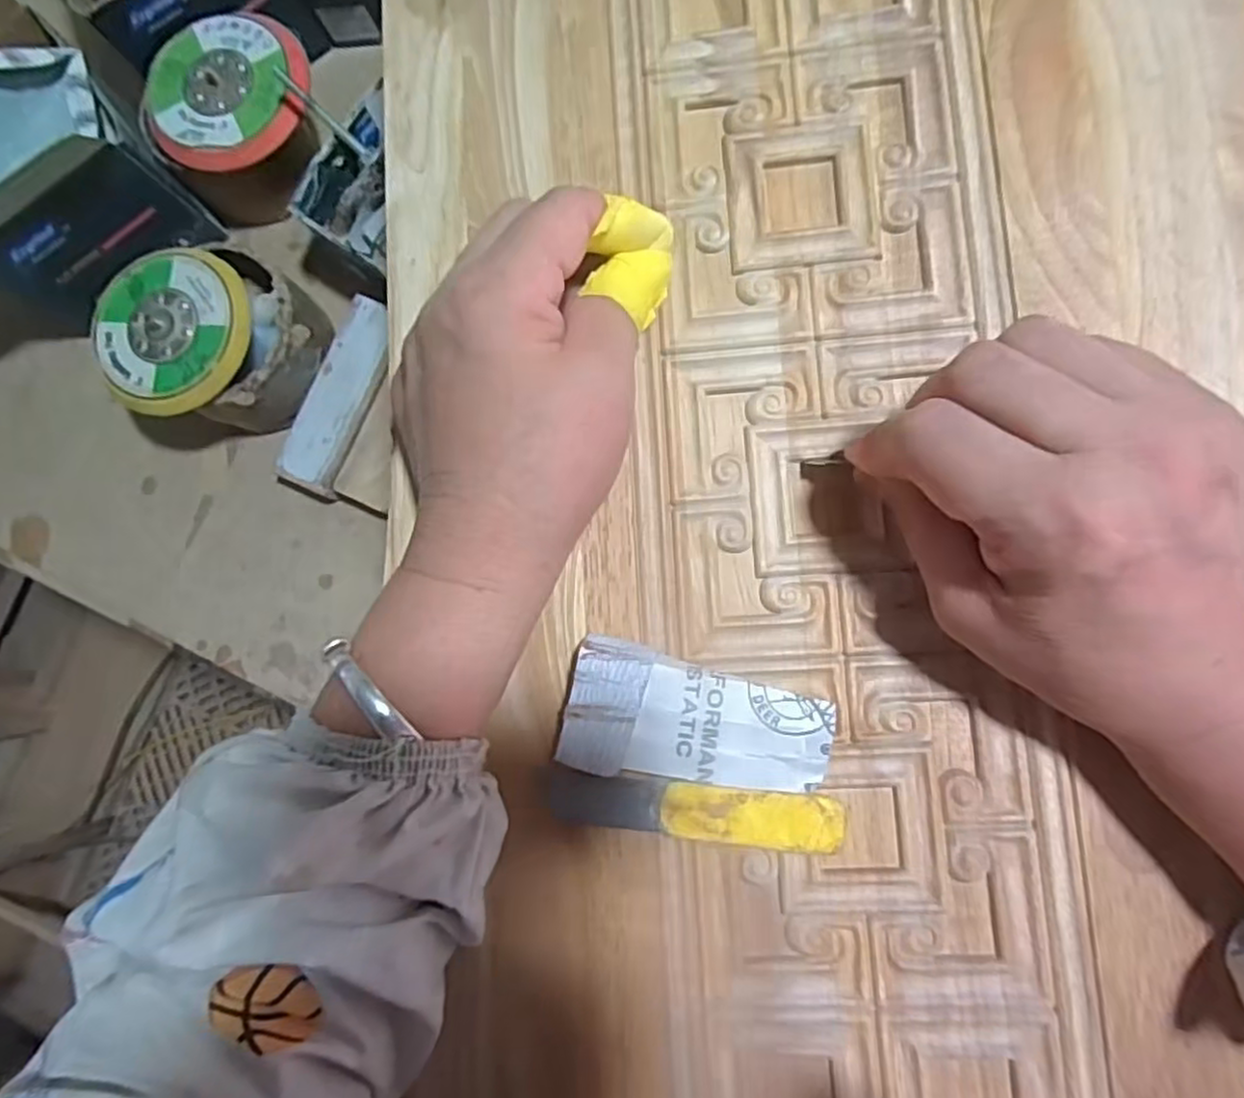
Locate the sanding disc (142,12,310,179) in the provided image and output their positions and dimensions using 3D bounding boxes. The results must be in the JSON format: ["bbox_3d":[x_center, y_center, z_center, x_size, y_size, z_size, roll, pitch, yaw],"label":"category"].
[{"bbox_3d":[-0.271,-0.317,0.488,0.112,0.019,0.100,-20,81,3],"label":"sanding disc"}]

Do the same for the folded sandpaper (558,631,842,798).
[{"bbox_3d":[0.025,0.059,0.242,0.088,0.010,0.042,10,84,7],"label":"folded sandpaper"}]

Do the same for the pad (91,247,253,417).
[{"bbox_3d":[-0.300,-0.148,0.473,0.104,0.012,0.112,-14,82,4],"label":"pad"}]

